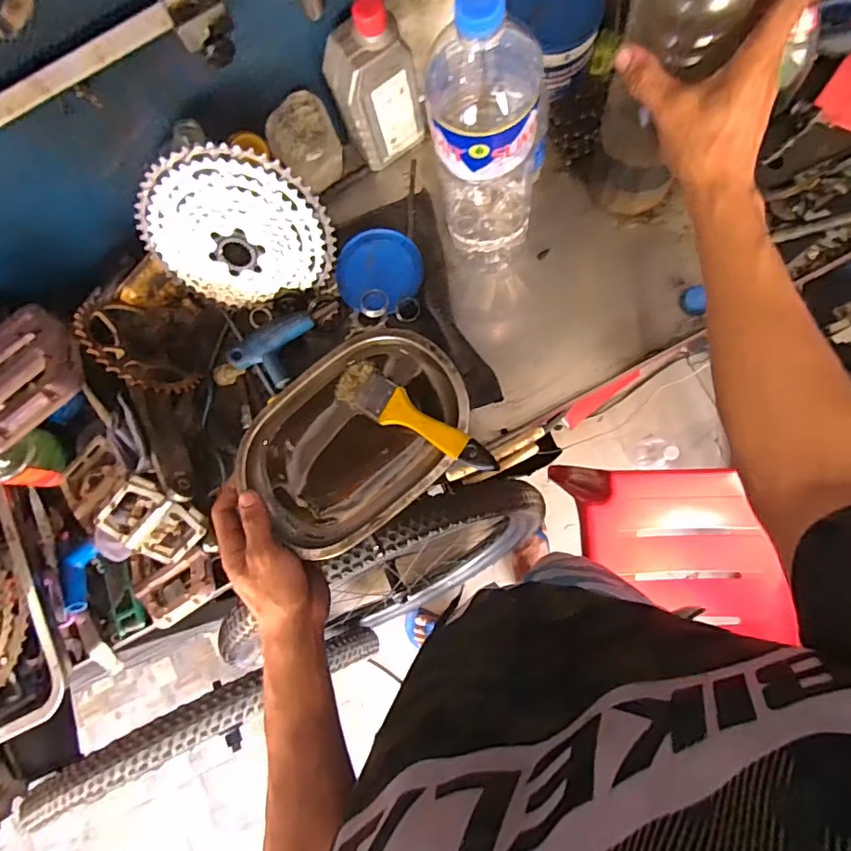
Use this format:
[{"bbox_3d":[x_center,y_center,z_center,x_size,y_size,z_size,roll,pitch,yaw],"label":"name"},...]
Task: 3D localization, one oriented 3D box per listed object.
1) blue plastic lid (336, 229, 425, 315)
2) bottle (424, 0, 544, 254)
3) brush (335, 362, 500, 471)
[{"bbox_3d":[-0.055,-0.186,0.623,0.100,0.014,0.100,-1,83,7],"label":"blue plastic lid"},{"bbox_3d":[0.056,-0.250,0.468,0.088,0.299,0.099,3,84,8],"label":"bottle"},{"bbox_3d":[-0.010,-0.007,0.445,0.163,0.012,0.038,30,88,27],"label":"brush"}]

